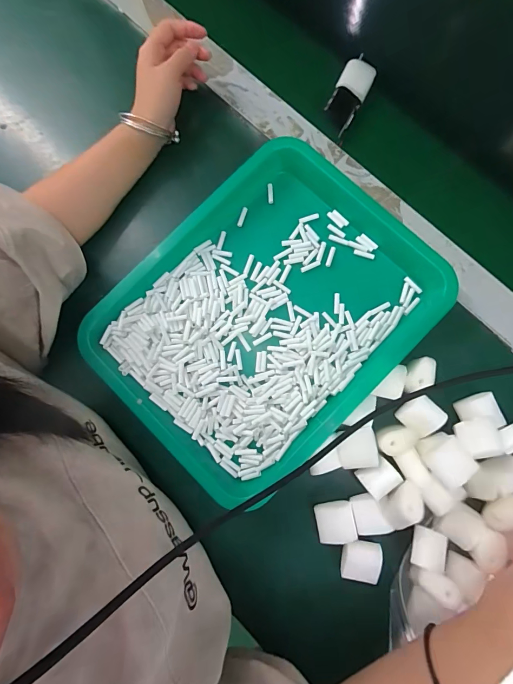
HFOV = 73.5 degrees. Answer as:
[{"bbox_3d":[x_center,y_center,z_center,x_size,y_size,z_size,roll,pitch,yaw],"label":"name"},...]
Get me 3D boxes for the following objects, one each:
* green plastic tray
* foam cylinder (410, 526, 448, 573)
[{"bbox_3d":[0.009,-0.030,0.362,0.343,0.040,0.253,-42,82,-7],"label":"green plastic tray"},{"bbox_3d":[0.157,0.189,0.320,0.028,0.024,0.032,11,83,4],"label":"foam cylinder"}]

